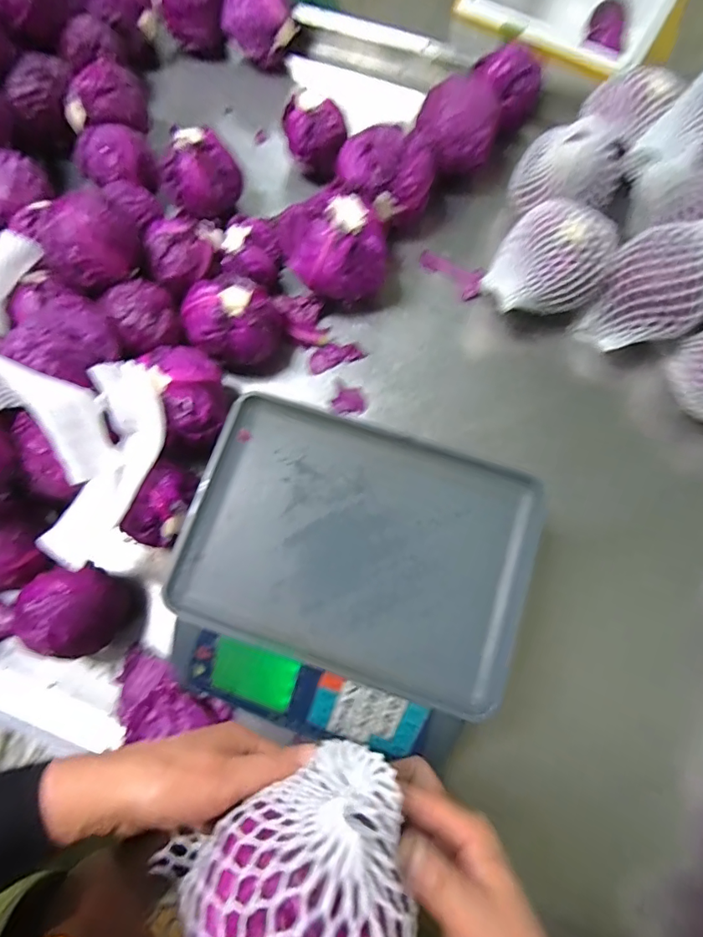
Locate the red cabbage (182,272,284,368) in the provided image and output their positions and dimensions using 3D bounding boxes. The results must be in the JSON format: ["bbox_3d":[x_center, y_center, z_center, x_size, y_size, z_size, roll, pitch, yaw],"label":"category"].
[{"bbox_3d":[-0.158,-0.187,0.620,0.114,0.100,0.096,28,77,6],"label":"red cabbage"}]

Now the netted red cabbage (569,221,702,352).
[{"bbox_3d":[0.393,-0.235,0.621,0.125,0.106,0.159,32,78,7],"label":"netted red cabbage"}]

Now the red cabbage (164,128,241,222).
[{"bbox_3d":[-0.215,-0.415,0.679,0.103,0.094,0.099,-37,79,-9],"label":"red cabbage"}]

